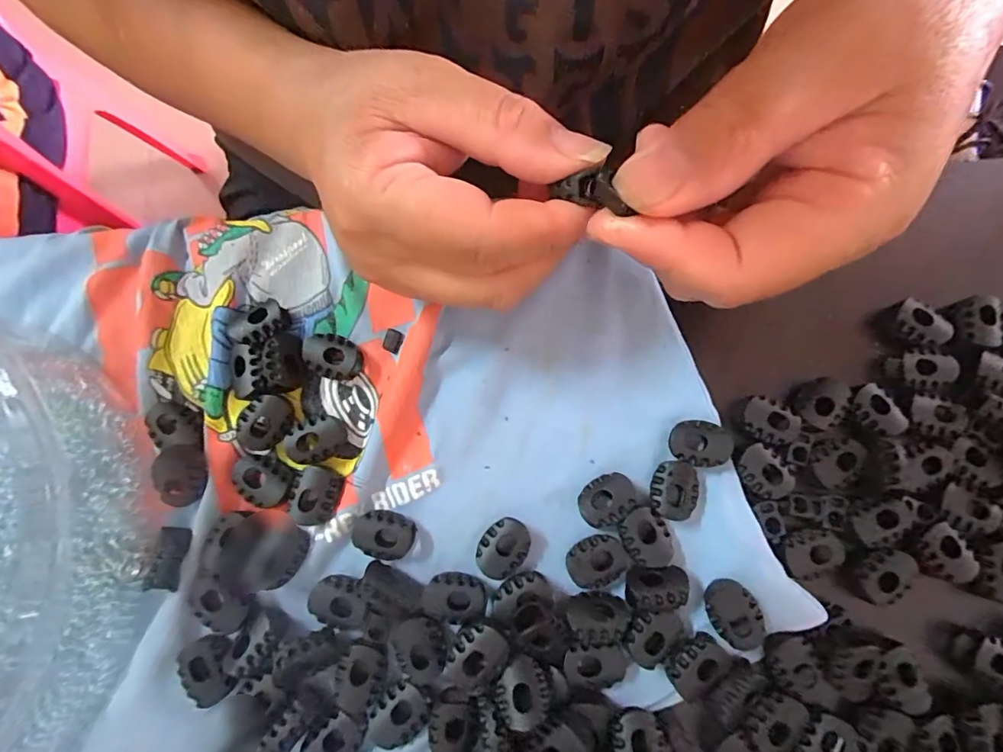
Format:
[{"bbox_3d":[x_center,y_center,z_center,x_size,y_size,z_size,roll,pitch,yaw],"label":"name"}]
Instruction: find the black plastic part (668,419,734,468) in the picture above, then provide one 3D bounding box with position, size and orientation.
[{"bbox_3d":[0.077,0.026,0.182,0.022,0.004,0.018,19,80,3],"label":"black plastic part"}]

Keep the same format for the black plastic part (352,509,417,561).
[{"bbox_3d":[-0.044,0.059,0.177,0.021,0.006,0.017,10,80,2],"label":"black plastic part"}]

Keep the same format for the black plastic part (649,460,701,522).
[{"bbox_3d":[0.065,0.043,0.180,0.016,0.007,0.021,15,80,3],"label":"black plastic part"}]

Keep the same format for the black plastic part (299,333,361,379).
[{"bbox_3d":[-0.066,-0.007,0.189,0.024,0.007,0.016,20,80,4],"label":"black plastic part"}]

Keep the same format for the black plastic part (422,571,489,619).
[{"bbox_3d":[-0.017,0.079,0.171,0.022,0.004,0.015,1,80,0],"label":"black plastic part"}]

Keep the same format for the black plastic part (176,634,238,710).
[{"bbox_3d":[-0.103,0.103,0.167,0.019,0.004,0.022,-20,80,-4],"label":"black plastic part"}]

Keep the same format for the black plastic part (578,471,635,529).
[{"bbox_3d":[0.040,0.047,0.180,0.021,0.007,0.016,-34,81,-6],"label":"black plastic part"}]

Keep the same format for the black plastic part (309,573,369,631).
[{"bbox_3d":[-0.059,0.081,0.170,0.021,0.005,0.018,16,80,3],"label":"black plastic part"}]

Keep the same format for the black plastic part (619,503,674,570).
[{"bbox_3d":[0.053,0.059,0.174,0.016,0.004,0.022,-28,81,-5],"label":"black plastic part"}]

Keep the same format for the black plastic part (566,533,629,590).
[{"bbox_3d":[0.035,0.068,0.175,0.021,0.004,0.017,-30,81,-5],"label":"black plastic part"}]

